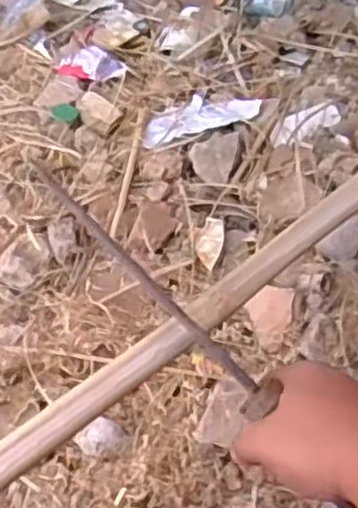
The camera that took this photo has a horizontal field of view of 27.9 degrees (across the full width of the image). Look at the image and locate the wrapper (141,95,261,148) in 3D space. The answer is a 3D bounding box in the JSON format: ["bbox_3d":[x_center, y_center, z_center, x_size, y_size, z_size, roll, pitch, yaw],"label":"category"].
[{"bbox_3d":[0.028,-0.215,1.115,0.189,0.015,0.088,-21,53,-14],"label":"wrapper"}]

